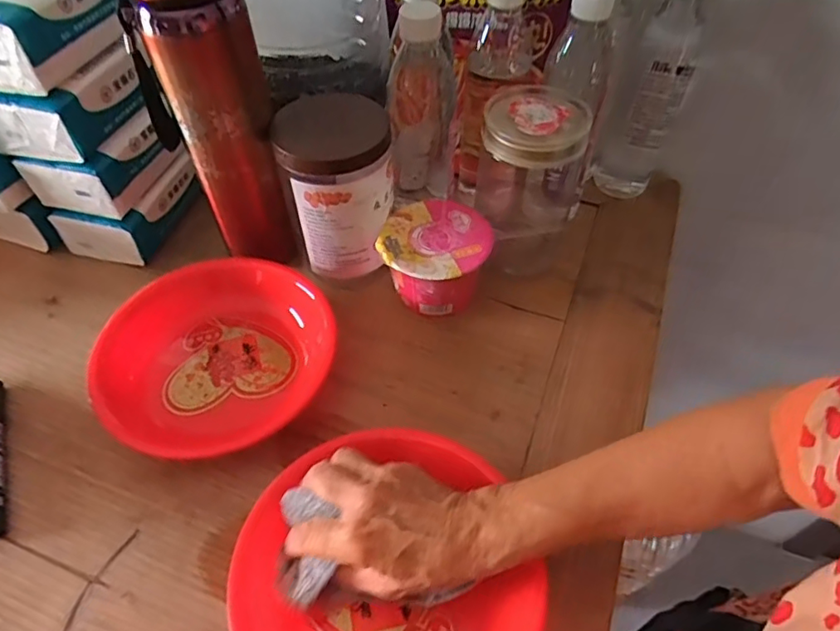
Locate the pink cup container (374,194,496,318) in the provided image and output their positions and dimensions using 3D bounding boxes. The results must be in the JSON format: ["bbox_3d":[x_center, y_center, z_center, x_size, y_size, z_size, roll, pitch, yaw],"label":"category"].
[{"bbox_3d":[0.014,-0.050,0.516,0.097,0.067,0.093,0,53,0],"label":"pink cup container"}]

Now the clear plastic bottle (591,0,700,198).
[{"bbox_3d":[0.226,-0.222,0.546,0.065,0.219,0.057,21,55,15],"label":"clear plastic bottle"}]

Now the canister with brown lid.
[{"bbox_3d":[-0.072,-0.112,0.507,0.093,0.158,0.096,-12,54,-9],"label":"canister with brown lid"}]

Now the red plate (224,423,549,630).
[{"bbox_3d":[-0.025,0.161,0.362,0.182,0.043,0.187,0,53,0],"label":"red plate"}]

